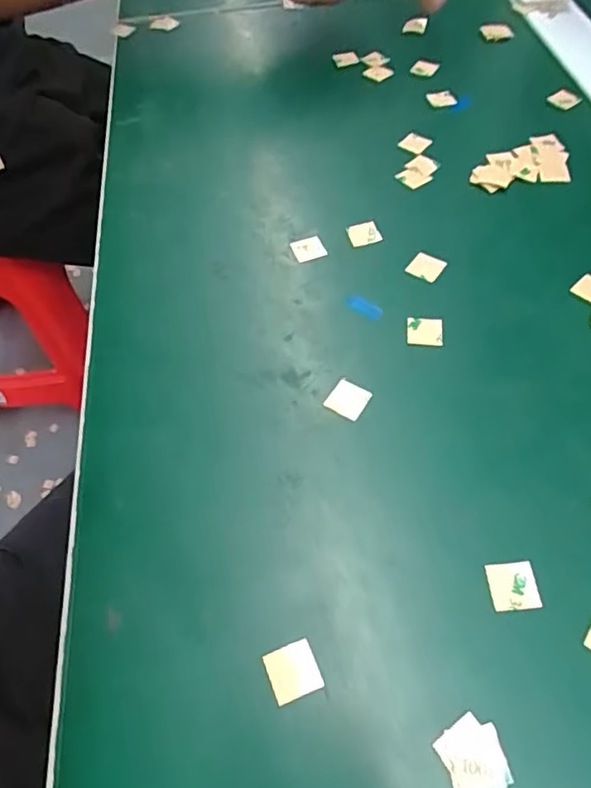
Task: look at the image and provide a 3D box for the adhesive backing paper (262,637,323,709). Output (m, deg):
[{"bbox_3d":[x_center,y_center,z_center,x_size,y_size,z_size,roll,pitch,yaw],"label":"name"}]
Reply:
[{"bbox_3d":[-0.001,0.088,0.185,0.015,0.004,0.015,-20,58,-8],"label":"adhesive backing paper"}]

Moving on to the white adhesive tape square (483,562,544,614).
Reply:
[{"bbox_3d":[0.073,0.065,0.196,0.016,0.004,0.016,-7,57,2],"label":"white adhesive tape square"}]

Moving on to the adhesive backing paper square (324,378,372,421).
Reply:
[{"bbox_3d":[0.022,0.002,0.241,0.015,0.004,0.016,28,62,22],"label":"adhesive backing paper square"}]

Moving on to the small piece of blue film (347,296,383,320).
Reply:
[{"bbox_3d":[0.033,-0.041,0.272,0.018,0.004,0.009,31,62,21],"label":"small piece of blue film"}]

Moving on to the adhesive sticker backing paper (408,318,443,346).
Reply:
[{"bbox_3d":[0.058,-0.029,0.260,0.015,0.004,0.015,2,56,6],"label":"adhesive sticker backing paper"}]

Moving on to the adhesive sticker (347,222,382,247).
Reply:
[{"bbox_3d":[0.035,-0.082,0.300,0.017,0.004,0.015,-10,64,-12],"label":"adhesive sticker"}]

